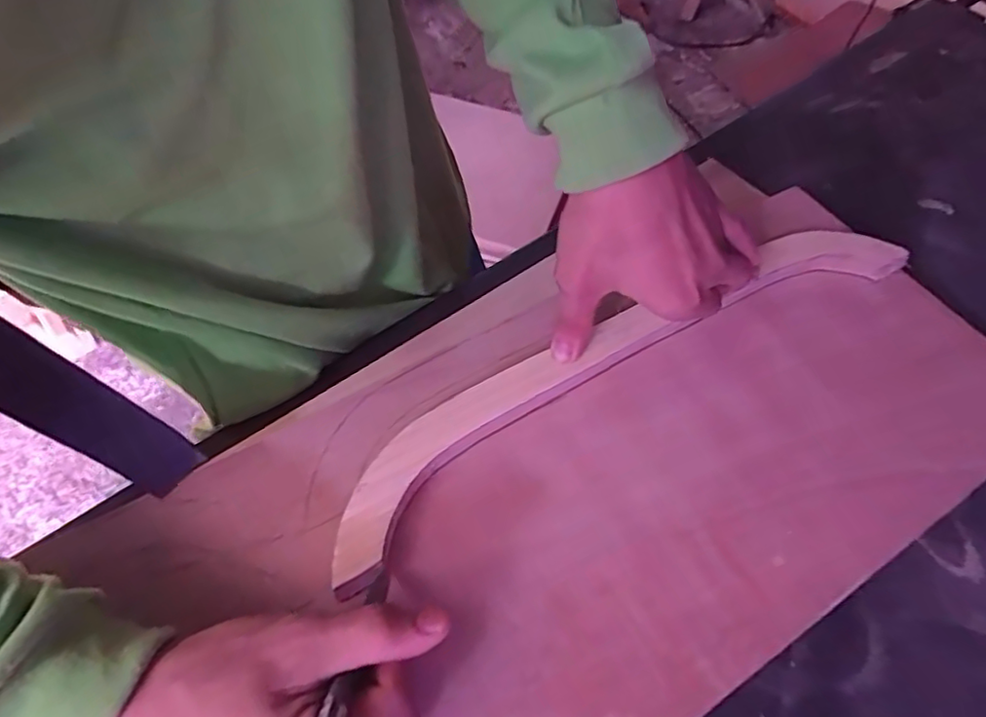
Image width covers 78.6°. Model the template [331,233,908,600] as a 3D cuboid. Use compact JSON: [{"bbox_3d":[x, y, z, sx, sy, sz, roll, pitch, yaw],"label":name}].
[{"bbox_3d":[0.089,0.001,0.379,0.417,0.023,0.069,-27,63,-18],"label":"template"}]

